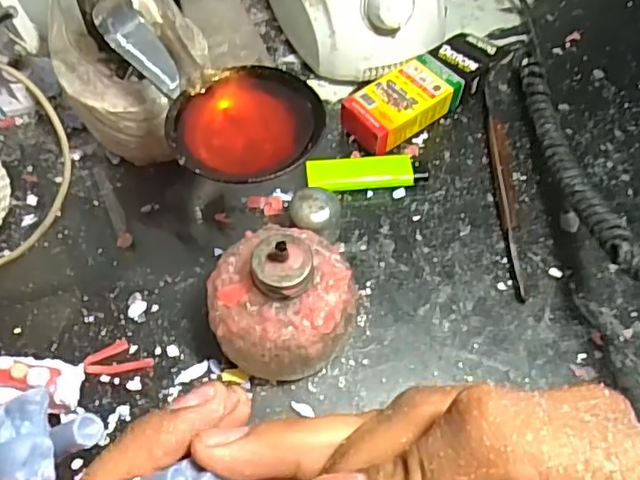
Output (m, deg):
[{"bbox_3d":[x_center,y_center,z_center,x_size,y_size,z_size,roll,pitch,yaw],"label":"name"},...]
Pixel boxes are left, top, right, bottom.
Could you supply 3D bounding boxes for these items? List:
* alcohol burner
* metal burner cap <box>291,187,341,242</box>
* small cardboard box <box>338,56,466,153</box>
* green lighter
[{"bbox_3d":[-0.019,0.032,0.302,0.070,0.072,0.067,1,60,-1],"label":"alcohol burner"},{"bbox_3d":[-0.002,-0.014,0.353,0.029,0.027,0.029,1,60,-1],"label":"metal burner cap"},{"bbox_3d":[0.055,-0.092,0.405,0.078,0.026,0.041,-34,66,-19],"label":"small cardboard box"},{"bbox_3d":[0.028,-0.043,0.381,0.072,0.010,0.023,-3,60,-3],"label":"green lighter"}]

